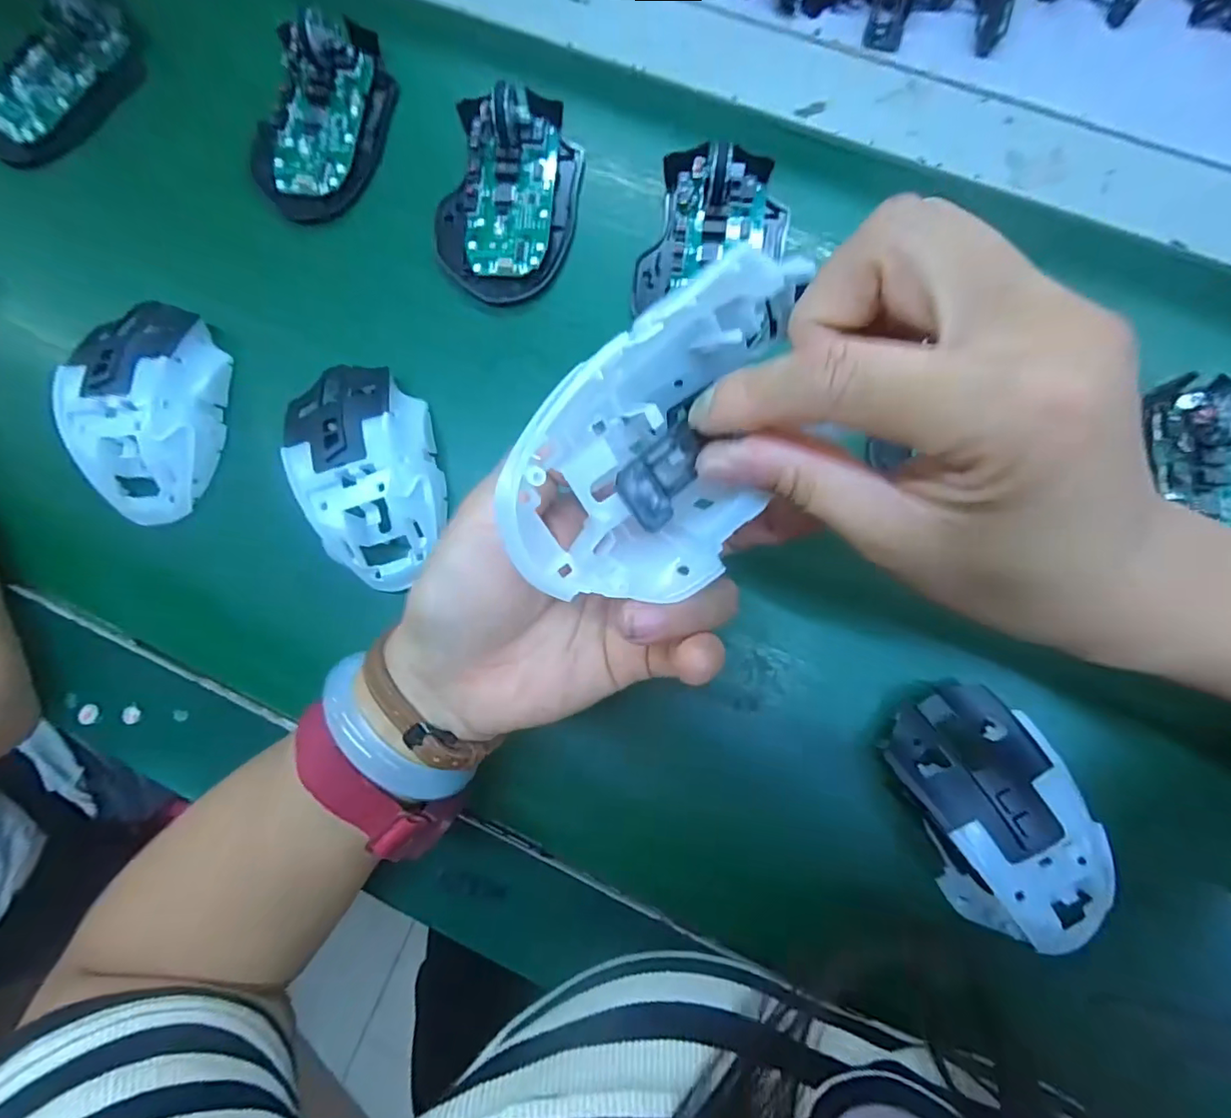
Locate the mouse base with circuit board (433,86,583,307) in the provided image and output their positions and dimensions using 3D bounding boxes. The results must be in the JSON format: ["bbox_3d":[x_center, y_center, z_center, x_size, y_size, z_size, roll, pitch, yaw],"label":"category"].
[{"bbox_3d":[-0.059,-0.199,0.296,0.072,0.025,0.109,8,83,3],"label":"mouse base with circuit board"}]

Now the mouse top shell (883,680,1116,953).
[{"bbox_3d":[0.165,0.112,0.235,0.064,0.039,0.116,-28,83,-2],"label":"mouse top shell"}]

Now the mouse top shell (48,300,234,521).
[{"bbox_3d":[-0.242,-0.078,0.286,0.057,0.043,0.110,1,82,2],"label":"mouse top shell"}]

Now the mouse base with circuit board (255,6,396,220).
[{"bbox_3d":[-0.167,-0.250,0.308,0.068,0.027,0.109,22,84,4],"label":"mouse base with circuit board"}]

